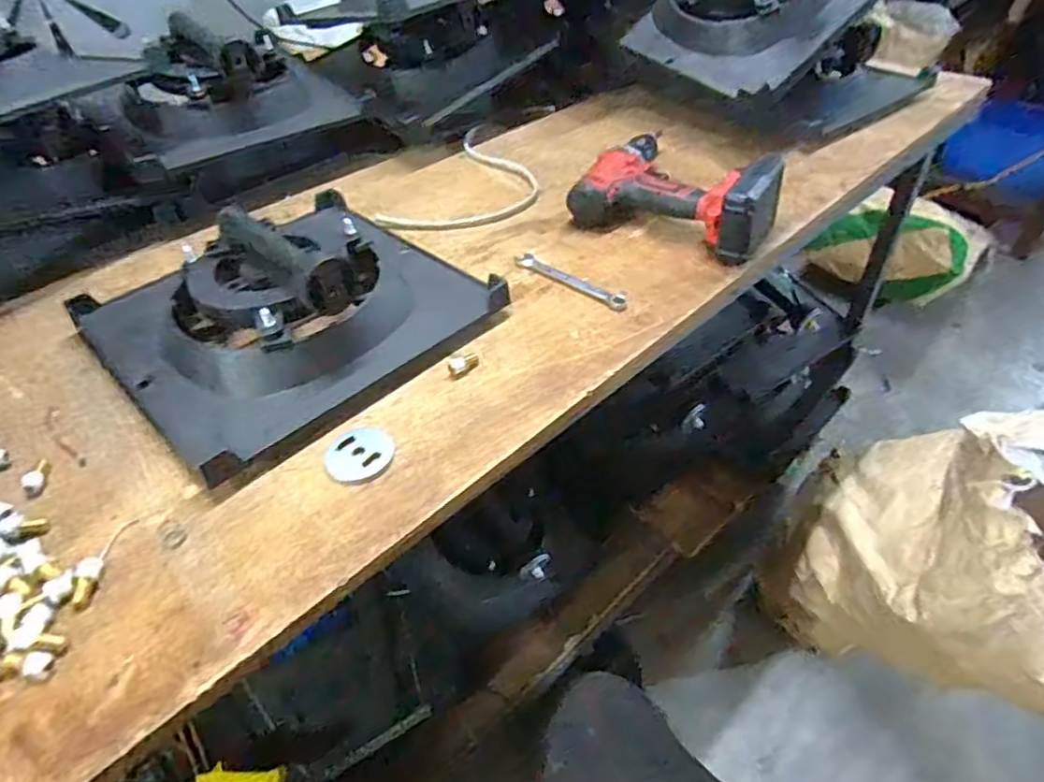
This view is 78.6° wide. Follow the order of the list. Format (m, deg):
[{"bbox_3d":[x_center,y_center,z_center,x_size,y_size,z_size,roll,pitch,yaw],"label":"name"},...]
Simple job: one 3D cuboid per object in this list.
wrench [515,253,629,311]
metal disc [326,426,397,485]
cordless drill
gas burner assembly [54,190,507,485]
[{"bbox_3d":[0.045,-0.111,0.626,0.137,0.008,0.020,32,54,32],"label":"wrench"},{"bbox_3d":[-0.120,0.046,0.472,0.050,0.004,0.051,-2,43,2],"label":"metal disc"},{"bbox_3d":[0.174,-0.226,0.690,0.202,0.077,0.174,24,50,26],"label":"cordless drill"},{"bbox_3d":[-0.216,-0.102,0.566,0.282,0.104,0.287,33,54,32],"label":"gas burner assembly"}]

